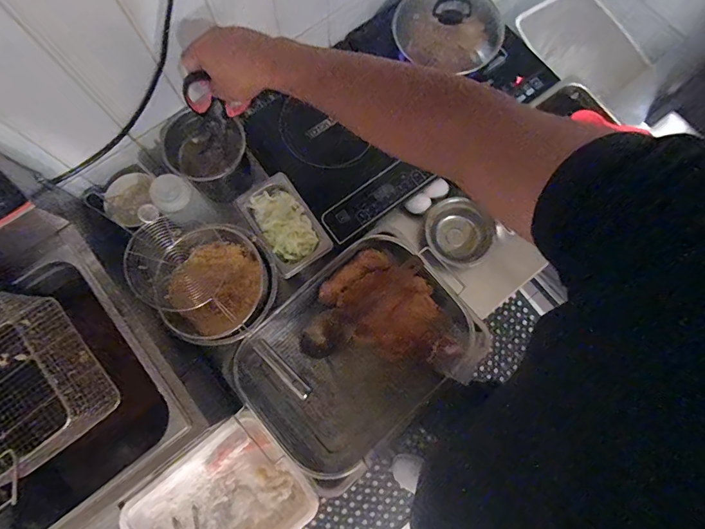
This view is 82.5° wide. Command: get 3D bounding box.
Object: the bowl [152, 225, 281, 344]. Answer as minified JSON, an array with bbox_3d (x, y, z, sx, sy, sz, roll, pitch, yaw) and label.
[{"bbox_3d":[-0.217,0.033,0.657,0.185,0.068,0.173,-40,81,-10],"label":"bowl"}]

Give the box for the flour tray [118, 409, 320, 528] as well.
[{"bbox_3d":[-0.204,0.392,0.649,0.257,0.062,0.207,-39,81,-10],"label":"flour tray"}]

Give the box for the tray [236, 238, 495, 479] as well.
[{"bbox_3d":[0.014,0.143,0.700,0.403,0.079,0.287,-40,81,-10],"label":"tray"}]

